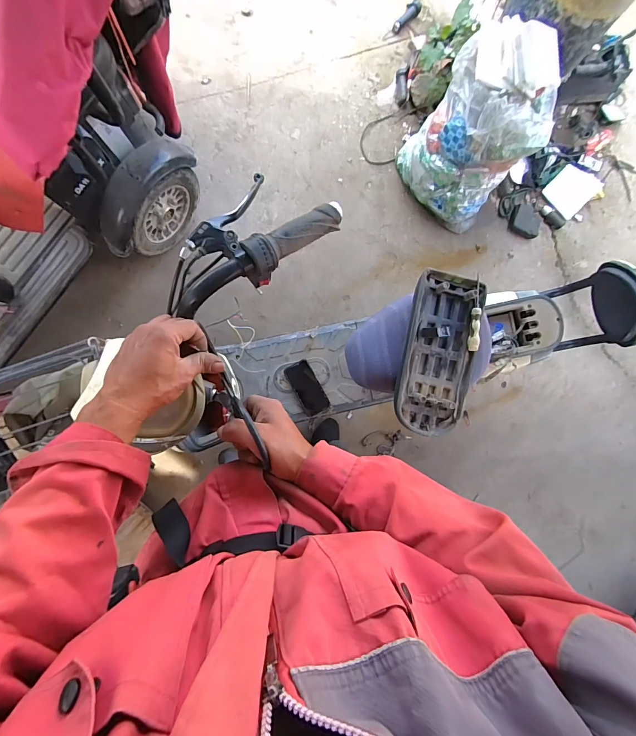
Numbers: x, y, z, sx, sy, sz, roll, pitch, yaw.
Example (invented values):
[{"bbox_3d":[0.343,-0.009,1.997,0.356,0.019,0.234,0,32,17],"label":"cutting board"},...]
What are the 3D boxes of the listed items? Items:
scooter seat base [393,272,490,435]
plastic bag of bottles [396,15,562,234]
[{"bbox_3d":[0.228,-0.028,0.662,0.140,0.043,0.290,9,86,-6],"label":"scooter seat base"},{"bbox_3d":[0.507,-0.738,1.146,0.368,0.513,0.271,40,83,-3],"label":"plastic bag of bottles"}]

